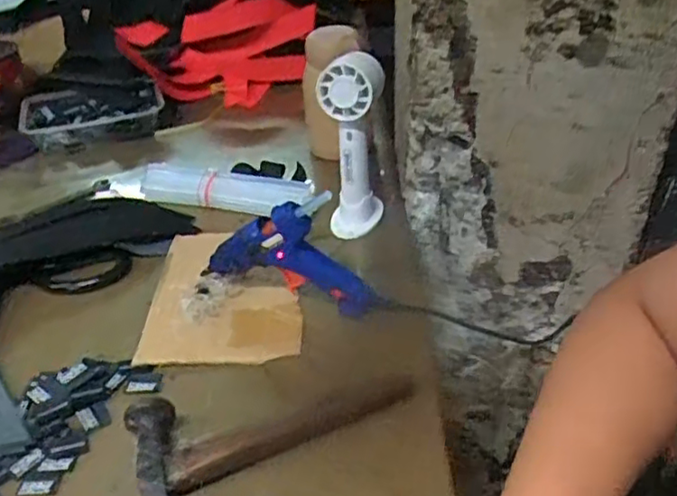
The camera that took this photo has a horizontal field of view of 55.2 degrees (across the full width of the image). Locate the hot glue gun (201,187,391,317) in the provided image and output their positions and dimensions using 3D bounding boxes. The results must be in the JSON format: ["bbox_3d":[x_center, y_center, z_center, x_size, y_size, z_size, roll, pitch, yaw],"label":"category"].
[{"bbox_3d":[-0.037,0.005,0.513,0.146,0.099,0.024,11,37,15],"label":"hot glue gun"}]

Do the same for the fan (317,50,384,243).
[{"bbox_3d":[0.013,-0.092,0.602,0.062,0.164,0.056,-1,36,-1],"label":"fan"}]

